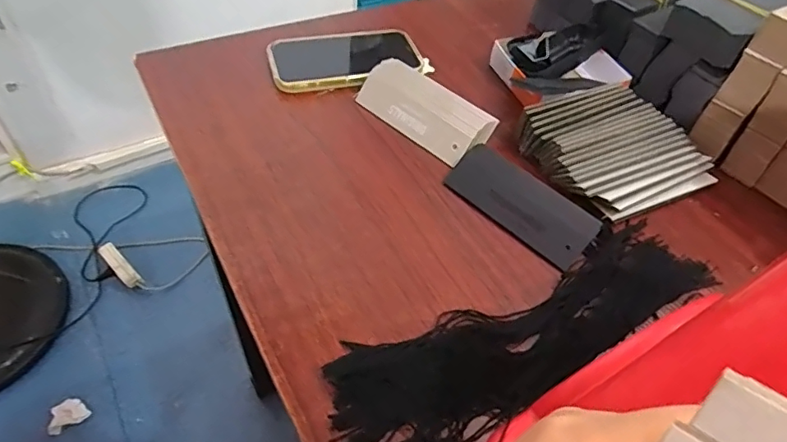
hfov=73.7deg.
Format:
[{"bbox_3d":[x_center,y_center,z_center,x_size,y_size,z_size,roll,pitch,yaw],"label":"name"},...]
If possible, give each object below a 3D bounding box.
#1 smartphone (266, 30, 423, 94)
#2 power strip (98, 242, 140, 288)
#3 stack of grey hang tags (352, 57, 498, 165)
[{"bbox_3d":[-0.051,-0.172,0.543,0.152,0.014,0.075,-12,51,-16],"label":"smartphone"},{"bbox_3d":[-0.605,0.097,1.157,0.113,0.040,0.034,37,56,23],"label":"power strip"},{"bbox_3d":[0.024,-0.105,0.485,0.130,0.035,0.052,35,54,24],"label":"stack of grey hang tags"}]

